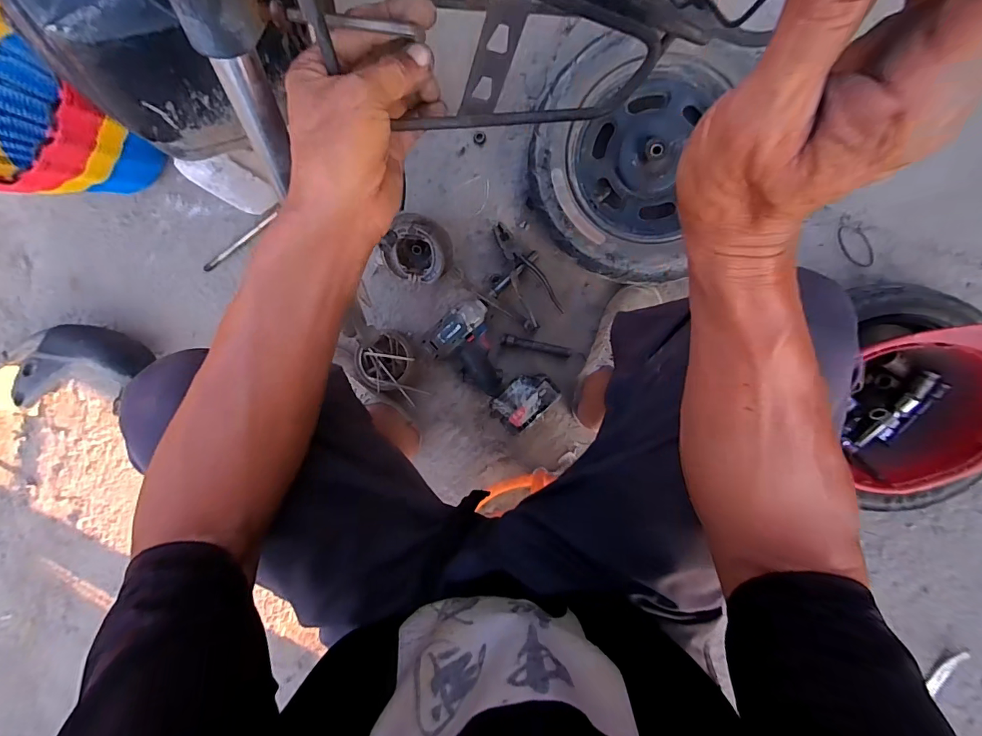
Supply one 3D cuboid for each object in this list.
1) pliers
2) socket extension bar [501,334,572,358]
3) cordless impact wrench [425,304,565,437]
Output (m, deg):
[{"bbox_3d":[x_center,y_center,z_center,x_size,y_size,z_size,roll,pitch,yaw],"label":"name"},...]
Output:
[{"bbox_3d":[0.056,-0.168,0.756,0.057,0.032,0.188,-30,96,8],"label":"pliers"},{"bbox_3d":[0.083,-0.040,0.783,0.128,0.020,0.020,13,100,2],"label":"socket extension bar"},{"bbox_3d":[0.001,-0.004,0.766,0.123,0.081,0.237,-41,94,9],"label":"cordless impact wrench"}]

